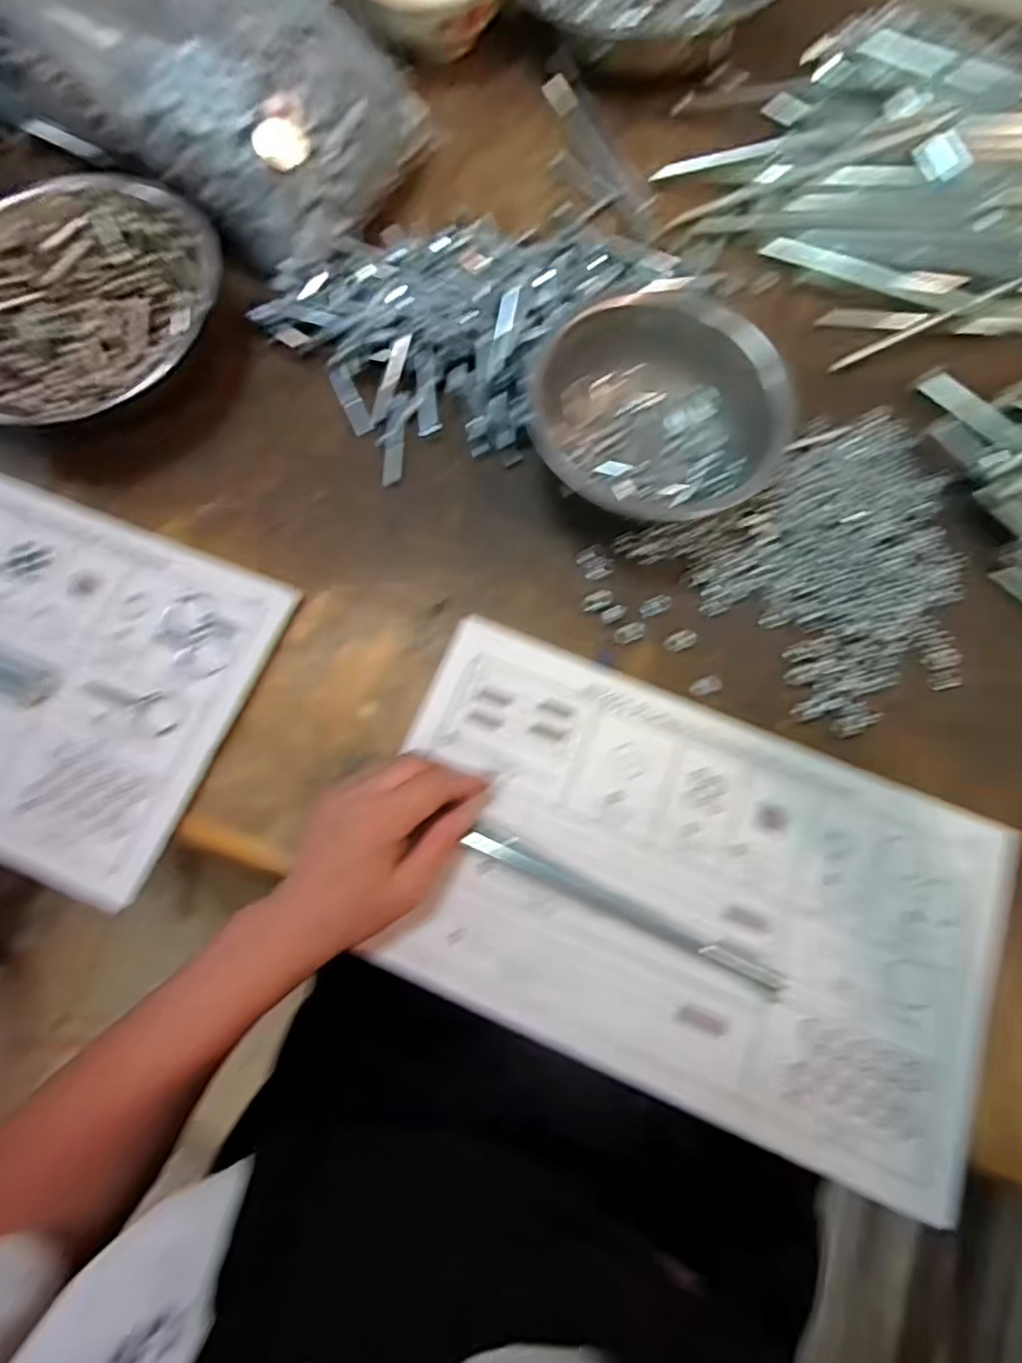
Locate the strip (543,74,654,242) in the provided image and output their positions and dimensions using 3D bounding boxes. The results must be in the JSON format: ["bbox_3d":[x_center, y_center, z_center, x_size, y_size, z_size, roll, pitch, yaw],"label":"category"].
[{"bbox_3d":[0.083,-0.486,0.568,0.032,0.011,0.211,-20,74,-5],"label":"strip"}]

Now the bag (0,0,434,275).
[{"bbox_3d":[-0.241,-0.484,0.467,0.290,0.187,0.214,21,75,6],"label":"bag"}]

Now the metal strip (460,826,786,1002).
[{"bbox_3d":[0.069,0.138,0.379,0.204,0.008,0.016,25,75,7],"label":"metal strip"}]

